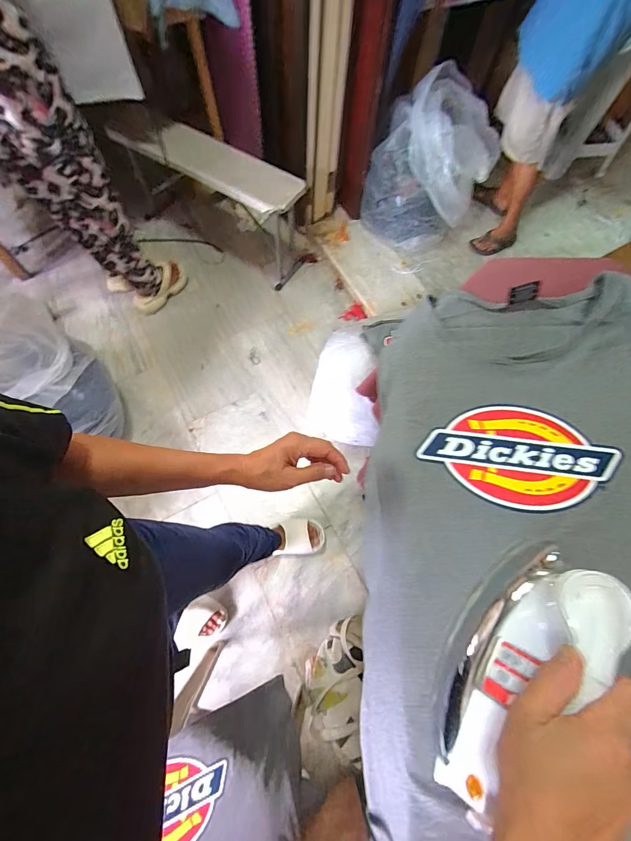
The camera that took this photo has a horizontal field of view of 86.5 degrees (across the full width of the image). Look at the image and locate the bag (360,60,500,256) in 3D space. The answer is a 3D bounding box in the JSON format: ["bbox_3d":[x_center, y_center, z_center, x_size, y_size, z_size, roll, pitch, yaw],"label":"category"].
[{"bbox_3d":[0.494,-1.088,1.501,0.467,0.484,0.439,25,69,7],"label":"bag"}]

